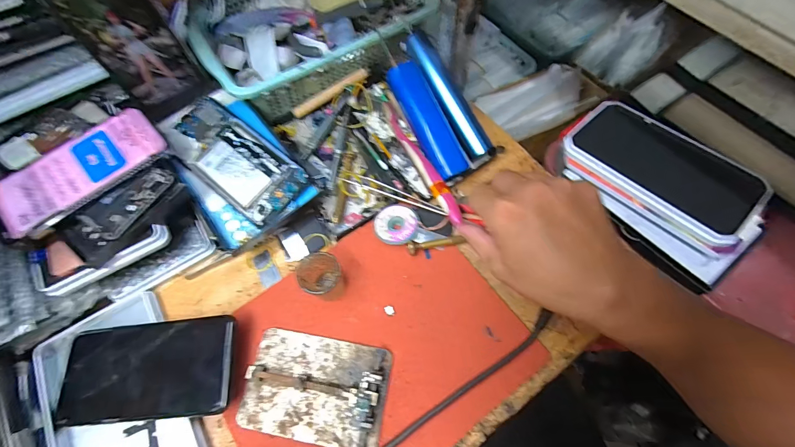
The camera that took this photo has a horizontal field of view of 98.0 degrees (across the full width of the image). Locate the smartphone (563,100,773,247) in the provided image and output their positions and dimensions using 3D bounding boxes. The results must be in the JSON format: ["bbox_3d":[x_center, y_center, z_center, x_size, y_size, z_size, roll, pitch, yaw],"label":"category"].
[{"bbox_3d":[0.271,-0.059,0.361,0.101,0.015,0.178,-38,66,-12],"label":"smartphone"}]

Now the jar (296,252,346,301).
[{"bbox_3d":[-0.070,0.048,0.318,0.033,0.043,0.040,-13,66,-5],"label":"jar"}]

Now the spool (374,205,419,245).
[{"bbox_3d":[-0.001,0.002,0.353,0.044,0.016,0.042,0,65,1],"label":"spool"}]

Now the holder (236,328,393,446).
[{"bbox_3d":[-0.068,0.138,0.290,0.118,0.018,0.080,9,66,5],"label":"holder"}]

